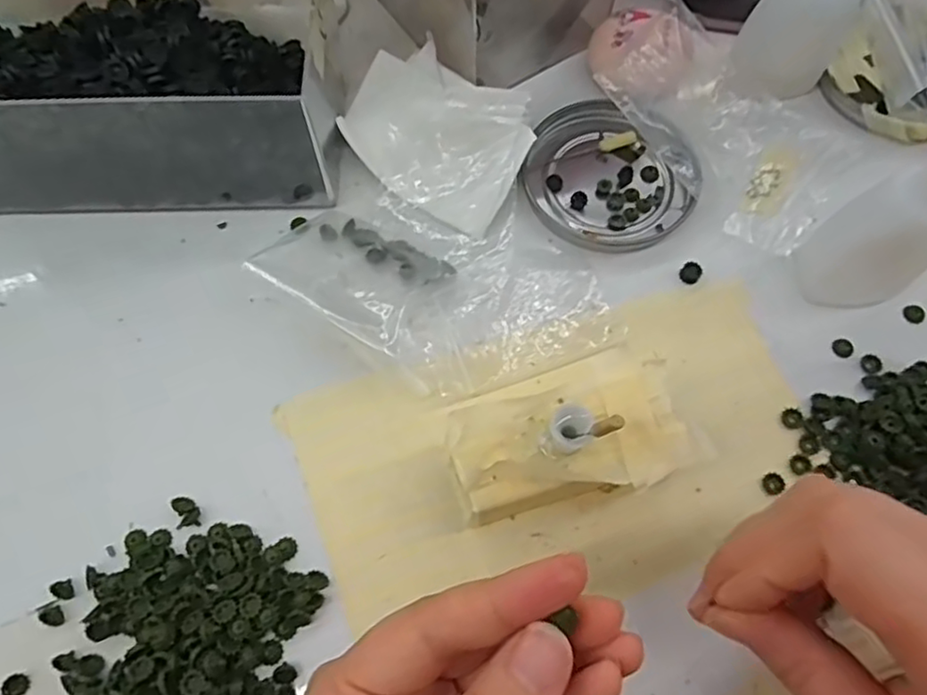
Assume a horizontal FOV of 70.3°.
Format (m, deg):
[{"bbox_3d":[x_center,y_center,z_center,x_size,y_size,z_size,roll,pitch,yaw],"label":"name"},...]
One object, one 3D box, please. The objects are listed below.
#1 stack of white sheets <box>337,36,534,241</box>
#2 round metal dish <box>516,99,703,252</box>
[{"bbox_3d":[-0.011,-0.100,0.302,0.087,0.026,0.063,35,72,14],"label":"stack of white sheets"},{"bbox_3d":[0.067,-0.080,0.304,0.076,0.012,0.070,0,67,0],"label":"round metal dish"}]

